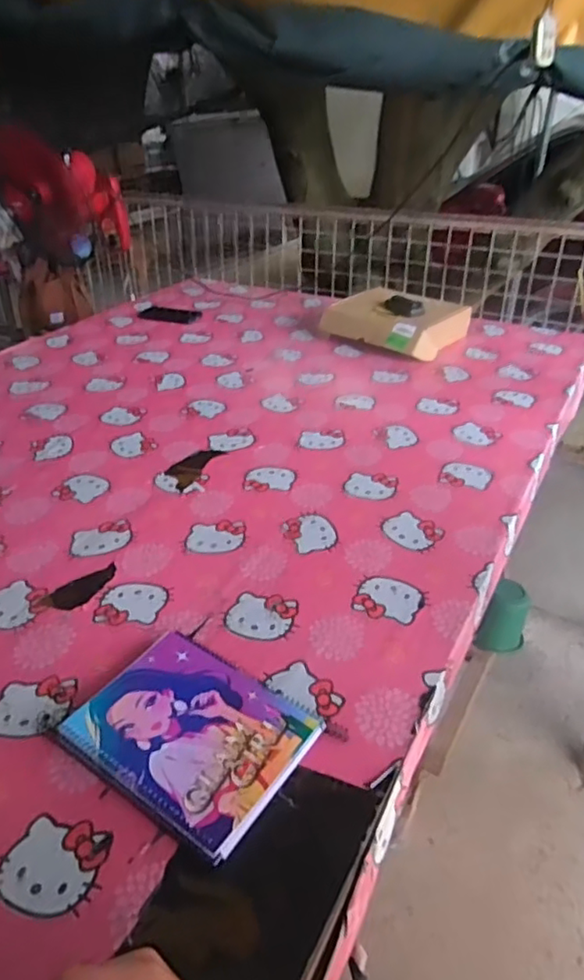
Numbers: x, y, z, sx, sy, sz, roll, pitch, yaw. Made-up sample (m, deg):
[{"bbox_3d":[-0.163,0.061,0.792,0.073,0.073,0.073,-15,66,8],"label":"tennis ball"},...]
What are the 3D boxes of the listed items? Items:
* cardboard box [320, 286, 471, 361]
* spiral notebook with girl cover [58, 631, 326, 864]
[{"bbox_3d":[0.230,-0.389,1.438,0.291,0.090,0.221,22,40,32],"label":"cardboard box"},{"bbox_3d":[-0.093,0.225,0.579,0.199,0.026,0.151,22,40,32],"label":"spiral notebook with girl cover"}]

